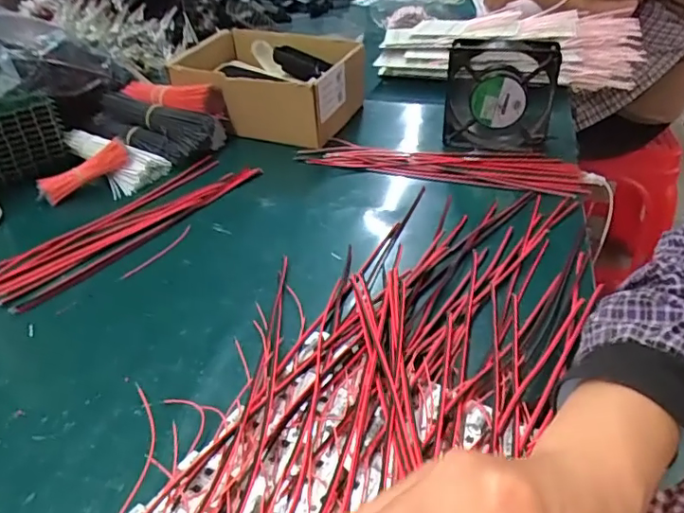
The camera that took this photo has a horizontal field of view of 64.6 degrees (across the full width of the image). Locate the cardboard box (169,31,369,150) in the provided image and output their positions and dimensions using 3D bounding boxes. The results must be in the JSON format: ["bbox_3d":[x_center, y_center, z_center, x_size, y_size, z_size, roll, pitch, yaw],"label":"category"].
[{"bbox_3d":[-0.105,-0.231,0.736,0.249,0.098,0.195,14,37,21],"label":"cardboard box"}]

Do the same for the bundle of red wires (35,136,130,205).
[{"bbox_3d":[-0.277,-0.093,0.585,0.096,0.026,0.019,-33,43,-13],"label":"bundle of red wires"}]

